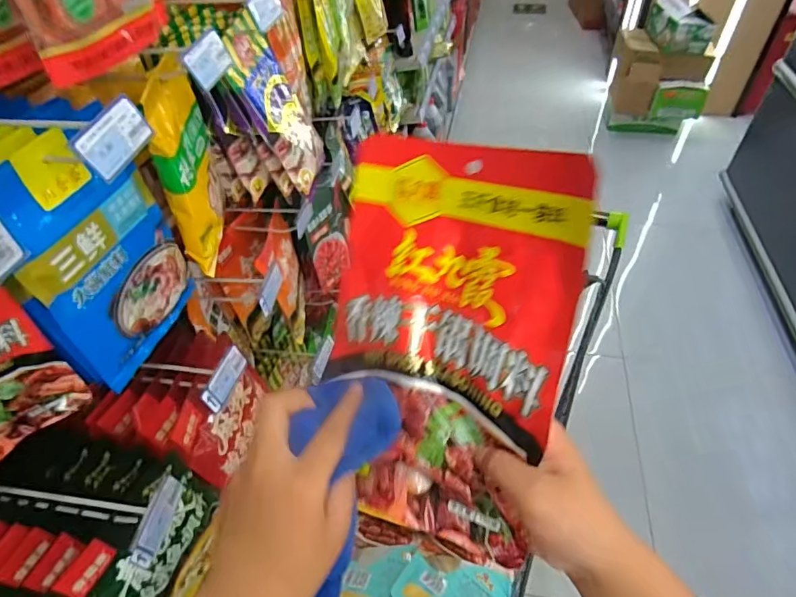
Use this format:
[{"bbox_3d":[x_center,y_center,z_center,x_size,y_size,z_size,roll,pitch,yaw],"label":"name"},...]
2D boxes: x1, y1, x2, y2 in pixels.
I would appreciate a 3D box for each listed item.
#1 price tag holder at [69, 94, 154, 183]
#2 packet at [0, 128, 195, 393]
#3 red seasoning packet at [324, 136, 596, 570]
[{"bbox_3d":[-0.251,-0.143,0.432,0.004,0.042,0.082,-7,47,24],"label":"price tag holder"},{"bbox_3d":[-0.331,-0.051,0.556,0.036,0.261,0.187,7,49,10],"label":"packet"},{"bbox_3d":[0.023,0.032,0.329,0.174,0.266,0.029,16,11,33],"label":"red seasoning packet"}]

